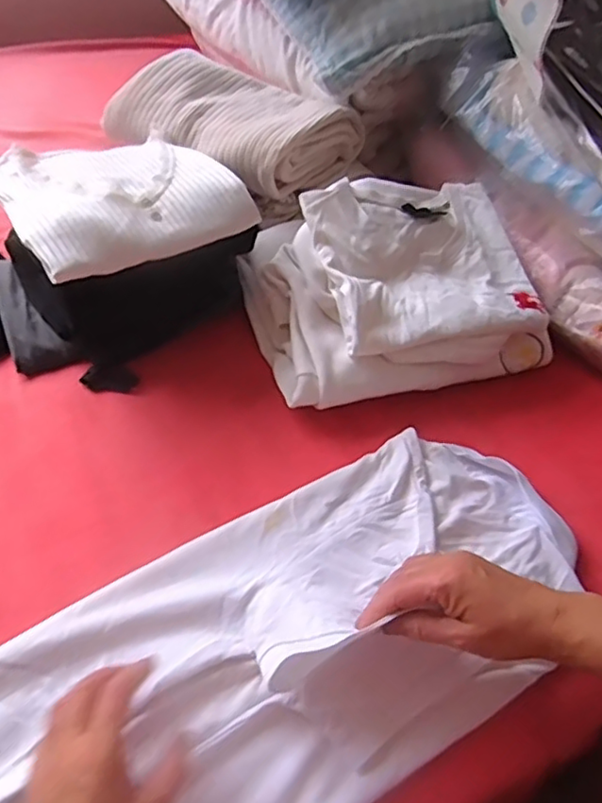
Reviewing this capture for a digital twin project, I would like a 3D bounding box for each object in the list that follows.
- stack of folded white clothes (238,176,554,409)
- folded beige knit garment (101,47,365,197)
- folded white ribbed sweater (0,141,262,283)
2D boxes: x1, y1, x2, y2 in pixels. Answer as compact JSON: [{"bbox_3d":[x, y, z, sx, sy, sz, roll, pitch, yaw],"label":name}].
[{"bbox_3d":[0.108,-0.132,0.701,0.314,0.131,0.227,-13,53,-14],"label":"stack of folded white clothes"},{"bbox_3d":[-0.089,-0.359,0.801,0.276,0.077,0.215,27,54,17],"label":"folded beige knit garment"},{"bbox_3d":[-0.192,-0.222,0.644,0.221,0.037,0.206,-28,58,-24],"label":"folded white ribbed sweater"}]

